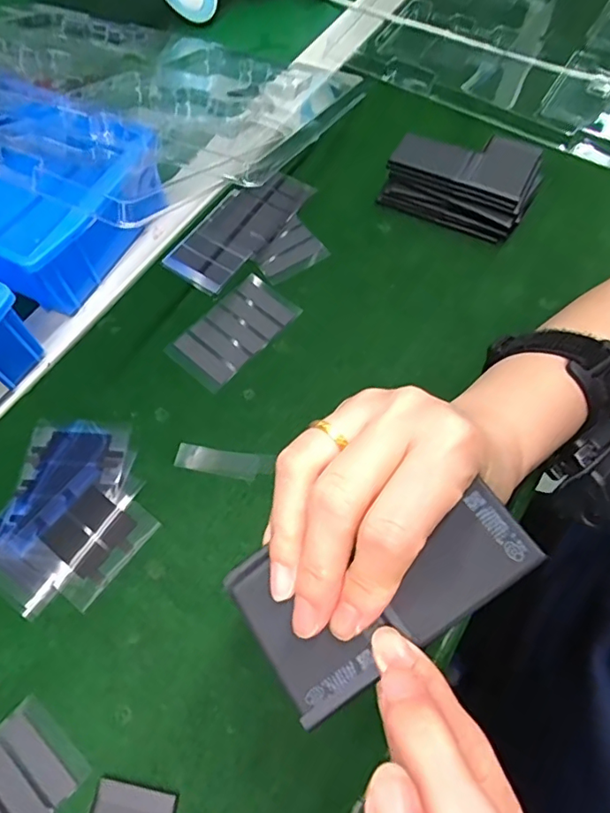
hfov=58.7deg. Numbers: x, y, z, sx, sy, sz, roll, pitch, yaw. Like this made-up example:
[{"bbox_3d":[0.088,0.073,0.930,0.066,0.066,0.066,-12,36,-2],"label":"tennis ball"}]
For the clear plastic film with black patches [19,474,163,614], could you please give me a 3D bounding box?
[{"bbox_3d":[-0.124,0.075,0.312,0.056,0.004,0.061,34,70,17],"label":"clear plastic film with black patches"}]

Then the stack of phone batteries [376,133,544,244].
[{"bbox_3d":[0.118,-0.170,0.401,0.102,0.037,0.076,25,68,13],"label":"stack of phone batteries"}]

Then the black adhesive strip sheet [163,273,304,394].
[{"bbox_3d":[-0.048,-0.053,0.372,0.050,0.004,0.086,39,71,18],"label":"black adhesive strip sheet"}]

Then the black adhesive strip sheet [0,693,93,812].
[{"bbox_3d":[-0.142,0.182,0.261,0.049,0.004,0.059,37,66,20],"label":"black adhesive strip sheet"}]

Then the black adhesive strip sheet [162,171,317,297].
[{"bbox_3d":[-0.047,-0.137,0.409,0.052,0.006,0.124,34,71,16],"label":"black adhesive strip sheet"}]

